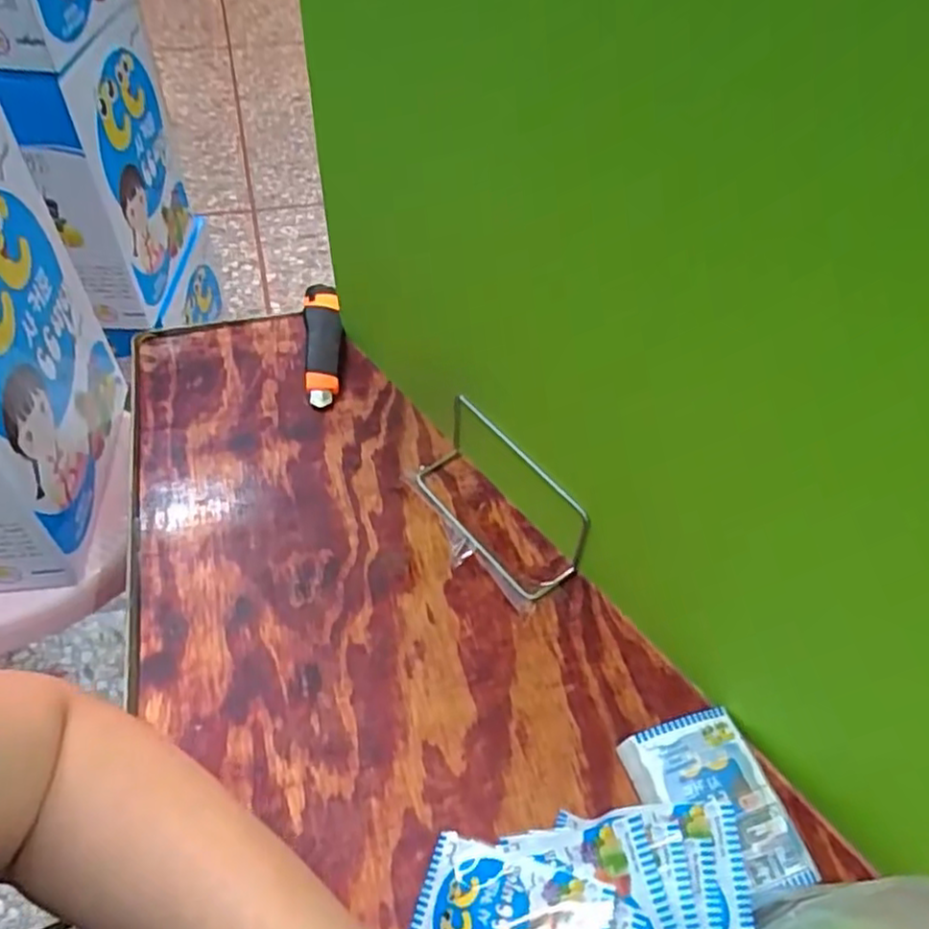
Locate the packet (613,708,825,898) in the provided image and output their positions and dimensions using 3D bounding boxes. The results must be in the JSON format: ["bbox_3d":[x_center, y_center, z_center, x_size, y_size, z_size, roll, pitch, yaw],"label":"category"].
[{"bbox_3d":[0.151,0.207,0.421,0.076,0.030,0.101,-15,54,-13],"label":"packet"}]

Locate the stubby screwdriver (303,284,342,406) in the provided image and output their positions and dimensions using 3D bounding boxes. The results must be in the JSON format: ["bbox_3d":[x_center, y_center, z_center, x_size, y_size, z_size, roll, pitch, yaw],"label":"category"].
[{"bbox_3d":[-0.137,-0.119,0.667,0.035,0.032,0.149,-5,52,-6],"label":"stubby screwdriver"}]

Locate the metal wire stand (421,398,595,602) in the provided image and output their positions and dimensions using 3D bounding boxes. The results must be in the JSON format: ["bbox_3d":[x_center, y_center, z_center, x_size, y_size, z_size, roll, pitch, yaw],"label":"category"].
[{"bbox_3d":[0.023,0.022,0.530,0.054,0.078,0.153,-31,58,-23],"label":"metal wire stand"}]

